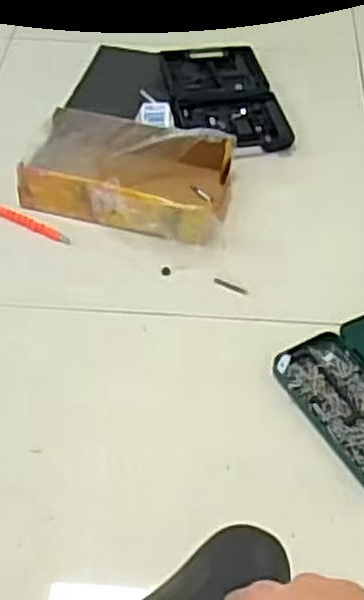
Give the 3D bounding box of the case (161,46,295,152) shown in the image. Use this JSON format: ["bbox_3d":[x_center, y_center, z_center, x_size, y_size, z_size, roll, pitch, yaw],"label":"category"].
[{"bbox_3d":[0.085,-0.407,1.520,0.210,0.027,0.325,-7,52,-6],"label":"case"}]

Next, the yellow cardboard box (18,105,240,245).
[{"bbox_3d":[-0.096,-0.225,1.340,0.346,0.086,0.217,12,52,9],"label":"yellow cardboard box"}]

